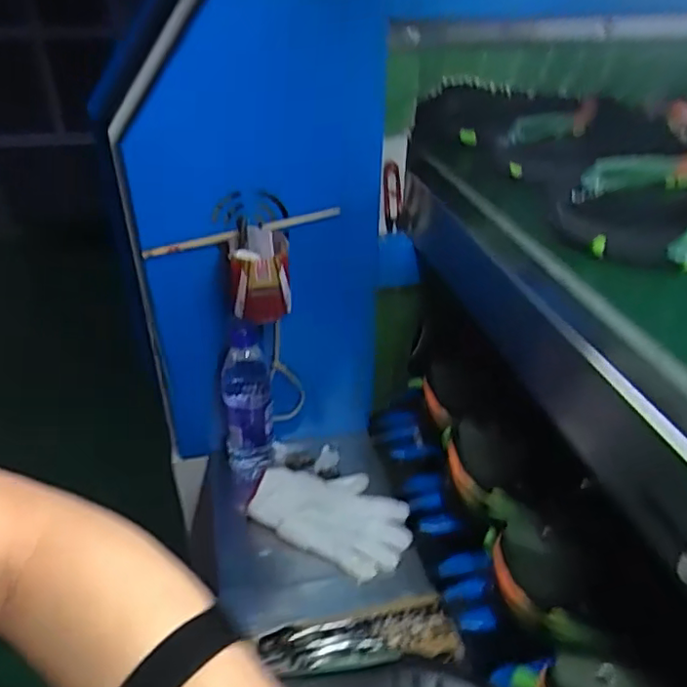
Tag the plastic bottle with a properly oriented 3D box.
[{"bbox_3d":[-0.126,0.086,0.781,0.066,0.231,0.056,-5,34,-6],"label":"plastic bottle"}]

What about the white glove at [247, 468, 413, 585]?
[{"bbox_3d":[-0.006,0.206,0.756,0.187,0.051,0.125,18,38,25],"label":"white glove"}]

